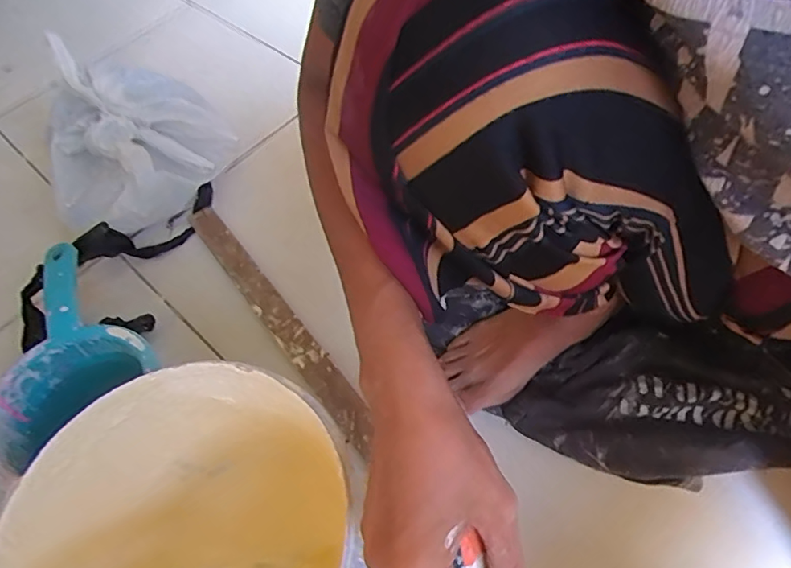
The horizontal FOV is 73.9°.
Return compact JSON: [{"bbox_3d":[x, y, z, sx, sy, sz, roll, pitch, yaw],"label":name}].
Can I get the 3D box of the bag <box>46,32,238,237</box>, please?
[{"bbox_3d":[-0.332,-0.168,0.660,0.188,0.136,0.197,14,59,13],"label":"bag"}]

